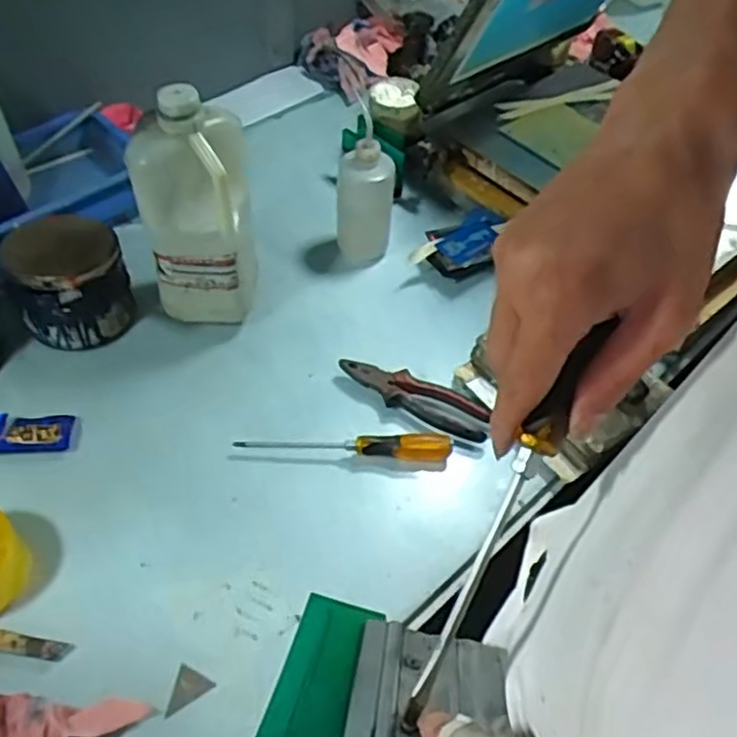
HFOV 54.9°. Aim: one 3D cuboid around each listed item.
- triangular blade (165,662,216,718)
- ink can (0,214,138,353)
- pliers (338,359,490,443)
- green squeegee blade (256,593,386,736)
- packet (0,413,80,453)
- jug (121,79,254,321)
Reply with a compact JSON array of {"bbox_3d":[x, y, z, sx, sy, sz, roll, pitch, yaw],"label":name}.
[{"bbox_3d":[-0.168,0.297,0.647,0.036,0.004,0.042,25,54,15],"label":"triangular blade"},{"bbox_3d":[-0.369,-0.109,0.881,0.128,0.109,0.130,2,51,-2],"label":"ink can"},{"bbox_3d":[0.054,0.032,0.847,0.191,0.022,0.055,26,54,16],"label":"pliers"},{"bbox_3d":[-0.020,0.159,0.363,0.047,0.006,0.153,15,9,3],"label":"green squeegee blade"},{"bbox_3d":[-0.381,0.073,0.810,0.096,0.013,0.052,-1,52,-5],"label":"packet"},{"bbox_3d":[-0.199,-0.182,0.831,0.120,0.294,0.107,-7,52,-9],"label":"jug"}]

